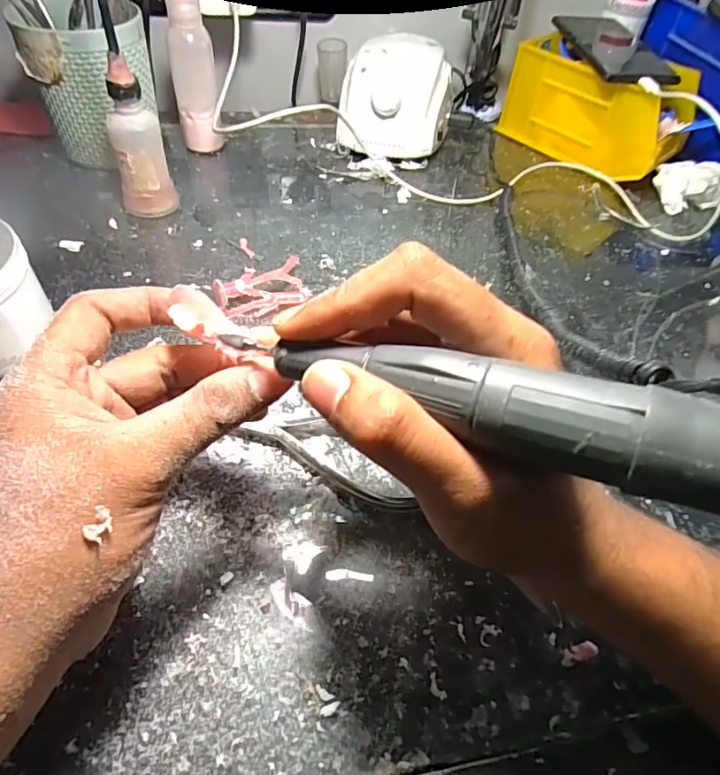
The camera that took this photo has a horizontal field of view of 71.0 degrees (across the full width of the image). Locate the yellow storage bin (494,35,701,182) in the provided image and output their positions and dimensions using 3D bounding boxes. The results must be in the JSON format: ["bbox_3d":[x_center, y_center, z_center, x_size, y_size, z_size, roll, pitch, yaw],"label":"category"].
[{"bbox_3d":[0.250,-0.291,0.528,0.106,0.090,0.166,-33,61,-28],"label":"yellow storage bin"}]

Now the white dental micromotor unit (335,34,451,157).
[{"bbox_3d":[0.039,-0.289,0.509,0.107,0.080,0.126,10,50,2],"label":"white dental micromotor unit"}]

